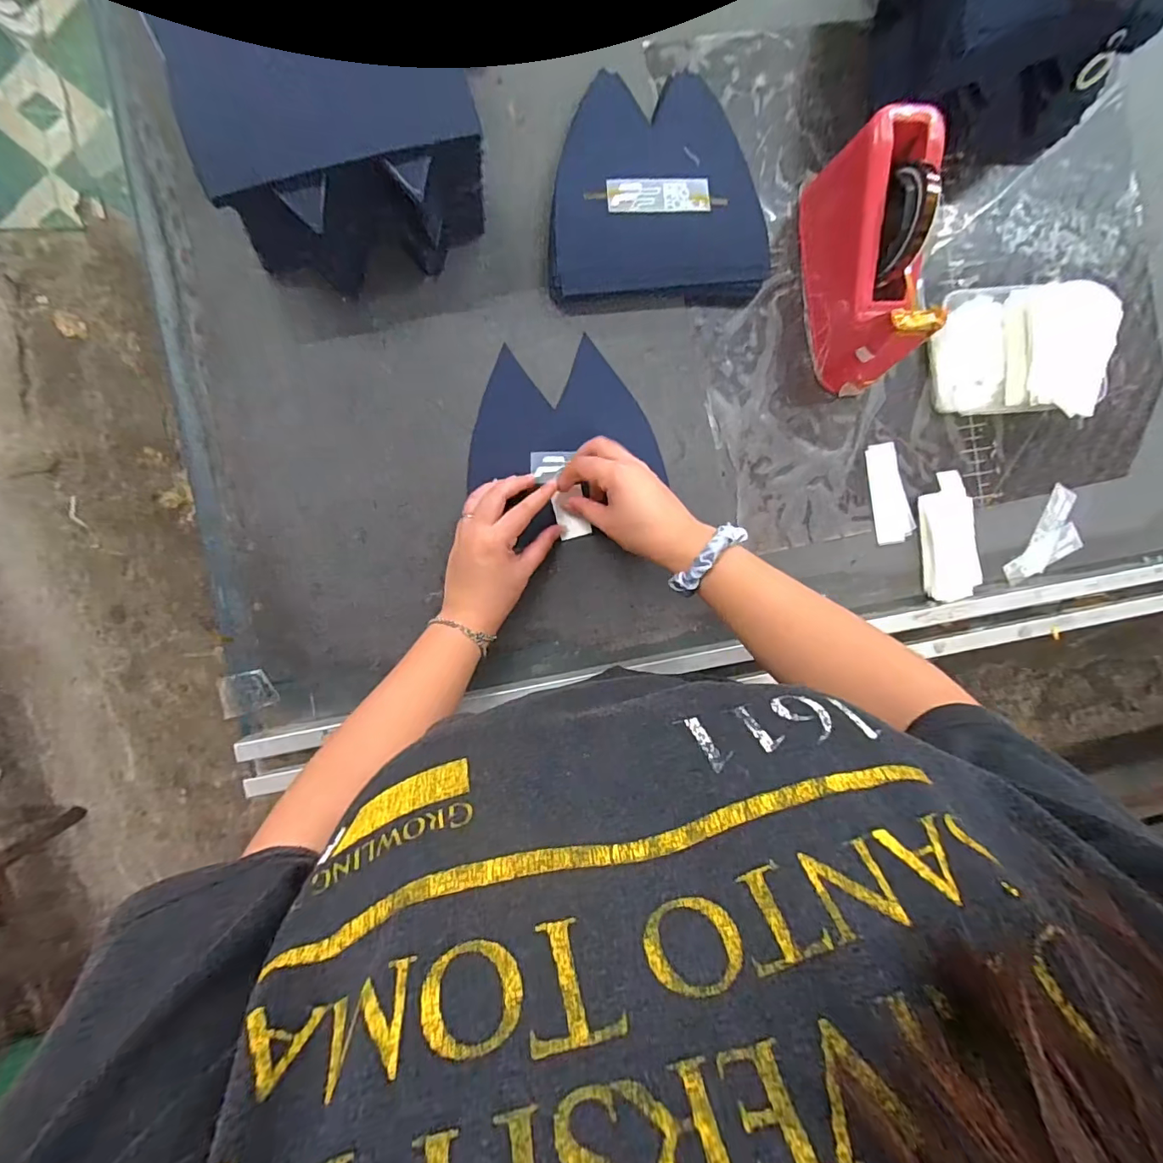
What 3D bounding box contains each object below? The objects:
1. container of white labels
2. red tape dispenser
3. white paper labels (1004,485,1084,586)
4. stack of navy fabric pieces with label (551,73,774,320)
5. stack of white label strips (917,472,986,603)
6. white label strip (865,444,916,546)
[{"bbox_3d":[0.441,-0.229,0.521,0.168,0.056,0.126,1,92,-5],"label":"container of white labels"},{"bbox_3d":[0.259,-0.290,0.471,0.065,0.117,0.200,-2,92,-5],"label":"red tape dispenser"},{"bbox_3d":[0.506,-0.041,0.560,0.056,0.011,0.113,29,89,-5],"label":"white paper labels"},{"bbox_3d":[0.068,-0.370,0.489,0.201,0.032,0.205,-6,93,-5],"label":"stack of navy fabric pieces with label"},{"bbox_3d":[0.382,-0.047,0.540,0.058,0.018,0.128,-8,93,-5],"label":"stack of white label strips"},{"bbox_3d":[0.317,-0.091,0.535,0.038,0.004,0.101,-14,93,-4],"label":"white label strip"}]

